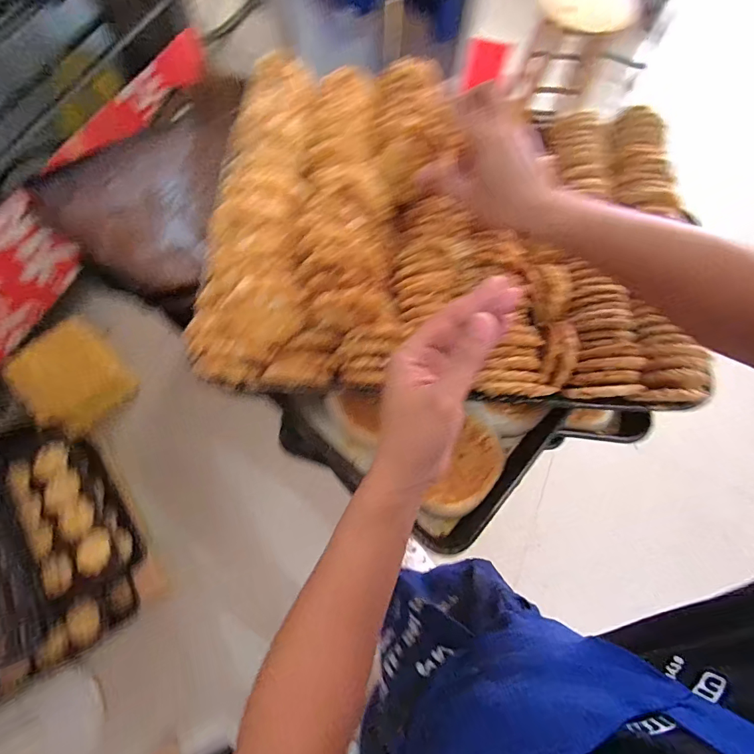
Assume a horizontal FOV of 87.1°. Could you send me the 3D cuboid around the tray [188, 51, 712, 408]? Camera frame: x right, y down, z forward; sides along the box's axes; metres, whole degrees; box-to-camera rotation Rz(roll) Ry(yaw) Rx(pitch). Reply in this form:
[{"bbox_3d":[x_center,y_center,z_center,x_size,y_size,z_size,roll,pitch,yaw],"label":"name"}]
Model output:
[{"bbox_3d":[0.085,-0.165,0.450,0.527,0.099,0.362,3,73,-1],"label":"tray"}]

